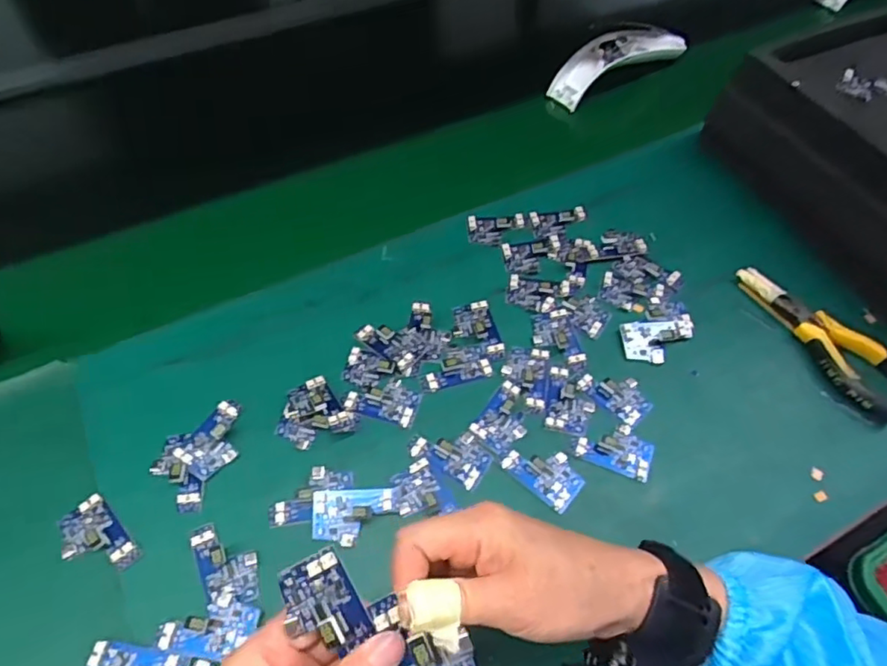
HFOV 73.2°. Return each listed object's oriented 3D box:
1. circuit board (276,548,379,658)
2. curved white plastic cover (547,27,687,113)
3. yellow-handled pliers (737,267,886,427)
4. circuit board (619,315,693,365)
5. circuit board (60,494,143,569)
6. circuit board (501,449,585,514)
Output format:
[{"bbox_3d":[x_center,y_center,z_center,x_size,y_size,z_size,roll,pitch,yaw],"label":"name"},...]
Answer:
[{"bbox_3d":[-0.056,0.128,0.280,0.032,0.011,0.045,-28,84,-6],"label":"circuit board"},{"bbox_3d":[0.208,-0.327,0.708,0.181,0.047,0.048,-29,61,-20],"label":"curved white plastic cover"},{"bbox_3d":[0.321,-0.001,0.499,0.061,0.020,0.158,-19,58,-14],"label":"yellow-handled pliers"},{"bbox_3d":[0.181,0.004,0.496,0.062,0.012,0.039,-7,56,-6],"label":"circuit board"},{"bbox_3d":[-0.233,0.139,0.399,0.058,0.007,0.036,40,63,23],"label":"circuit board"},{"bbox_3d":[0.073,0.099,0.432,0.054,0.006,0.035,38,62,21],"label":"circuit board"}]

